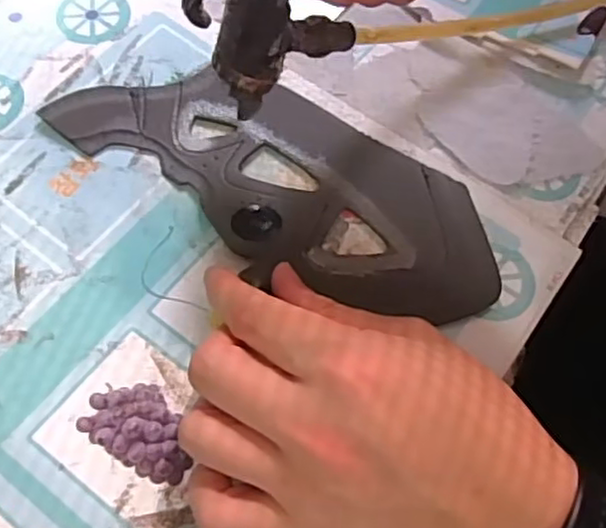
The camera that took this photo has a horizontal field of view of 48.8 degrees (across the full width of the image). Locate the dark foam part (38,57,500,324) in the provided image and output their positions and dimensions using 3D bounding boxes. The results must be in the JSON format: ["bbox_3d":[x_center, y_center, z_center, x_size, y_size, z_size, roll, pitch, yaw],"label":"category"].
[{"bbox_3d":[-0.012,-0.044,0.331,0.226,0.009,0.096,26,65,9],"label":"dark foam part"}]

